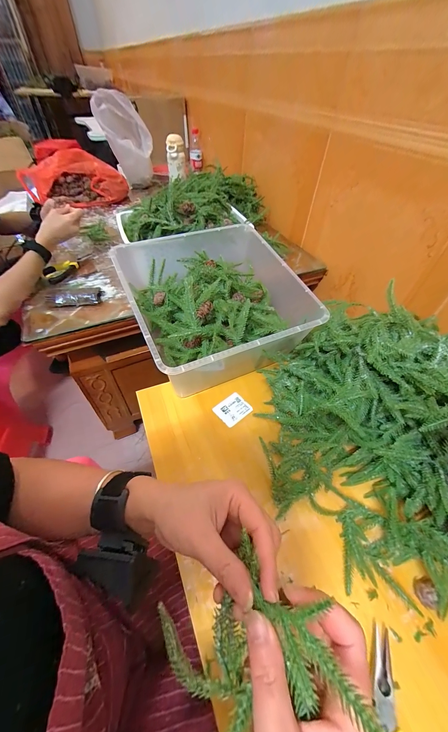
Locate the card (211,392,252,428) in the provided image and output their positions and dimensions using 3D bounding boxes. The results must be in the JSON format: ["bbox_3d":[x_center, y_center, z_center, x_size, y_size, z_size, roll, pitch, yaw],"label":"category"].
[{"bbox_3d":[0.016,0.078,0.459,0.059,0.004,0.049,-32,62,-28],"label":"card"}]

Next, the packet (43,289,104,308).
[{"bbox_3d":[-0.337,-0.155,0.582,0.117,0.029,0.035,-12,51,-12],"label":"packet"}]

